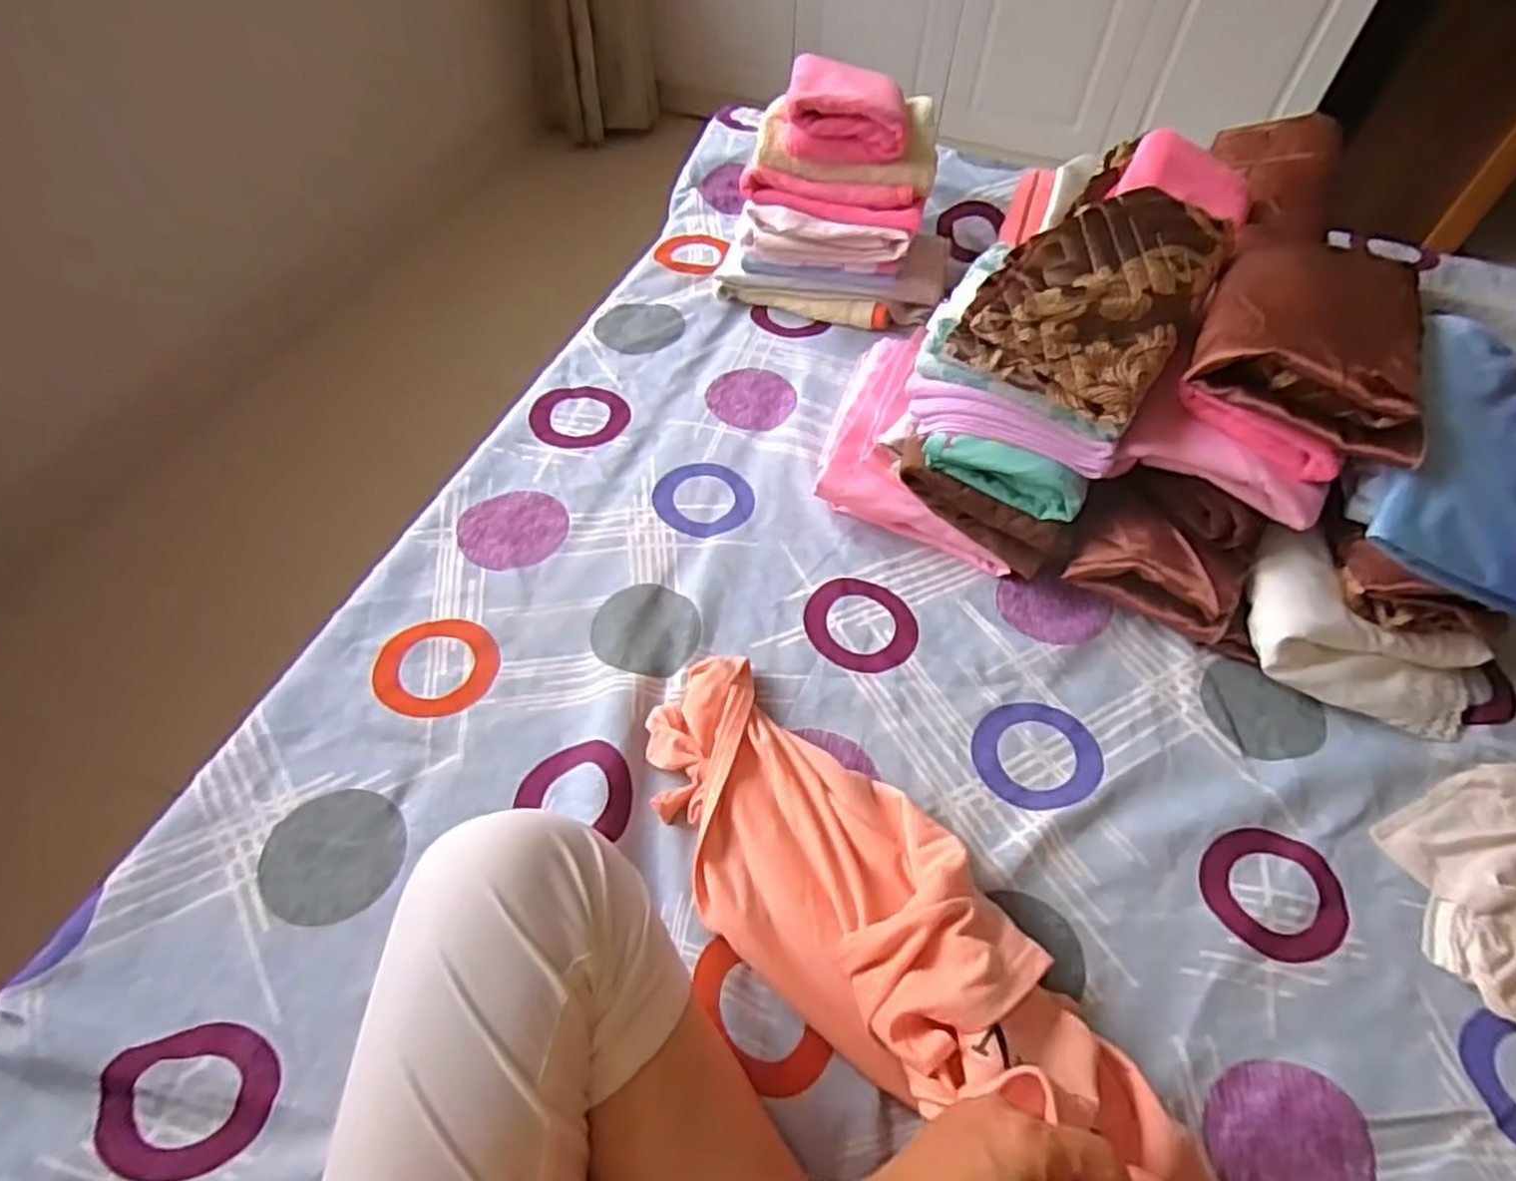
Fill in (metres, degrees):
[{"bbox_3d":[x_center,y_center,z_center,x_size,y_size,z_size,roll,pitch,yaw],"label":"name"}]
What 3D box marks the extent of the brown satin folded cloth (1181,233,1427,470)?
[{"bbox_3d":[0.413,-0.198,0.573,0.150,0.051,0.207,23,57,13],"label":"brown satin folded cloth"}]

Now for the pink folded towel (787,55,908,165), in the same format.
[{"bbox_3d":[0.092,-0.490,0.786,0.123,0.051,0.132,8,55,3],"label":"pink folded towel"}]

